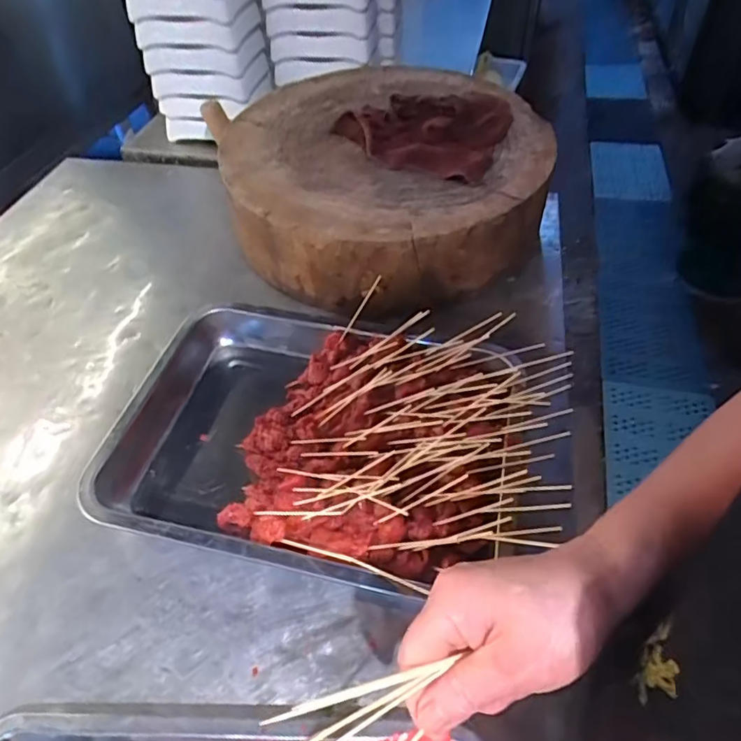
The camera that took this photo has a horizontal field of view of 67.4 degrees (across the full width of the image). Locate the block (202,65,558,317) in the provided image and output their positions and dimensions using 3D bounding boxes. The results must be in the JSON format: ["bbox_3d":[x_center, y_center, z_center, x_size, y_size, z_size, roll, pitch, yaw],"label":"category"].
[{"bbox_3d":[0.006,-0.260,0.693,0.360,0.118,0.380,-2,49,2],"label":"block"}]

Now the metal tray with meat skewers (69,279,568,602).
[{"bbox_3d":[-0.028,0.054,0.497,0.379,0.057,0.254,9,50,11],"label":"metal tray with meat skewers"}]

